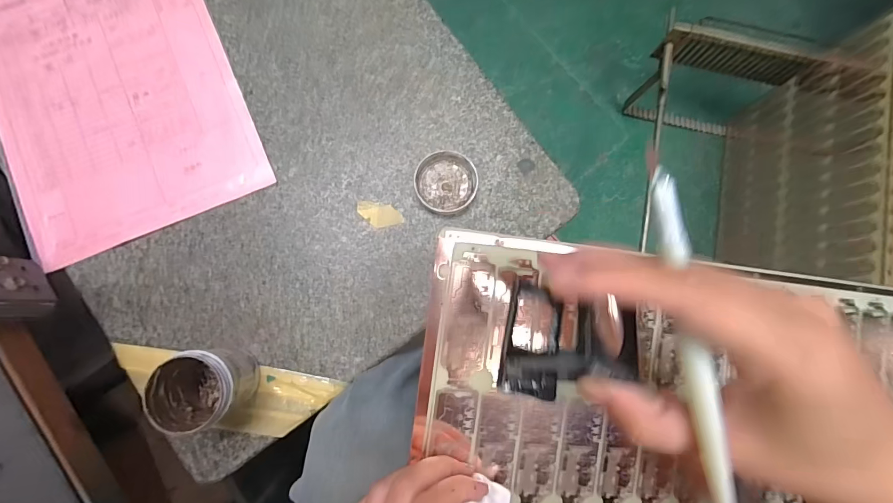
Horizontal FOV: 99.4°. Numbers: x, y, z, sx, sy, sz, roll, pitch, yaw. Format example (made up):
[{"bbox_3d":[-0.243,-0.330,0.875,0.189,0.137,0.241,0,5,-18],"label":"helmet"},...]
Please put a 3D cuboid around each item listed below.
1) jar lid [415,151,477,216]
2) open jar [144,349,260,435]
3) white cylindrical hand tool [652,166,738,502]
[{"bbox_3d":[-0.001,-0.064,0.351,0.056,0.010,0.056,0,82,-3],"label":"jar lid"},{"bbox_3d":[-0.183,0.105,0.293,0.054,0.062,0.057,0,82,-3],"label":"open jar"},{"bbox_3d":[0.091,0.035,0.139,0.008,0.005,0.135,-7,85,-4],"label":"white cylindrical hand tool"}]

